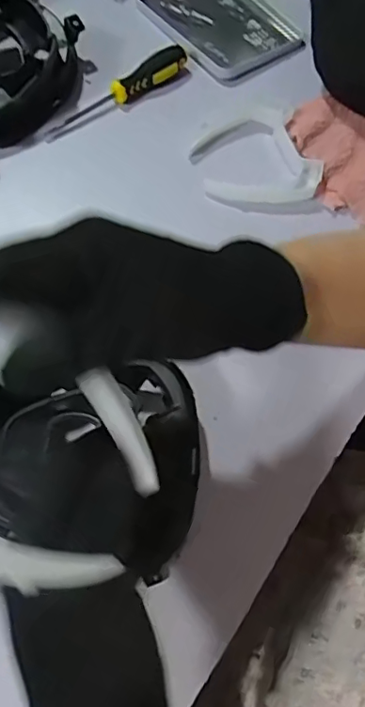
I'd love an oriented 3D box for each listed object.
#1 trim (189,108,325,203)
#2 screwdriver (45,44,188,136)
[{"bbox_3d":[0.061,-0.170,0.471,0.095,0.022,0.102,1,66,-2],"label":"trim"},{"bbox_3d":[-0.057,-0.237,0.489,0.150,0.025,0.018,-37,72,-17],"label":"screwdriver"}]

